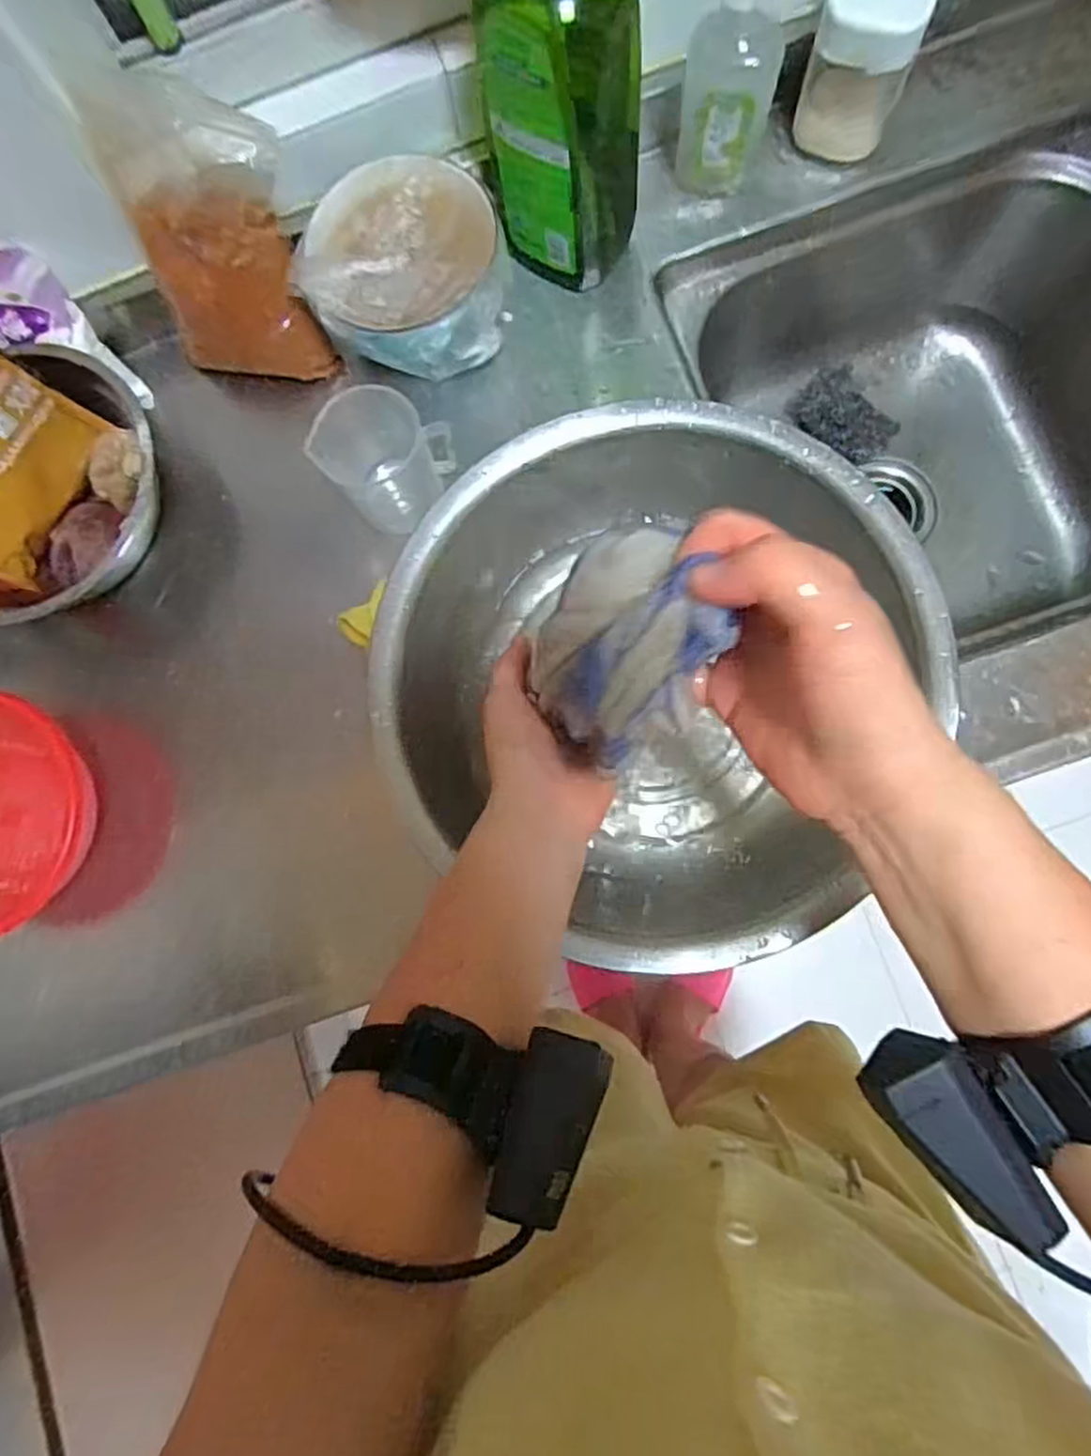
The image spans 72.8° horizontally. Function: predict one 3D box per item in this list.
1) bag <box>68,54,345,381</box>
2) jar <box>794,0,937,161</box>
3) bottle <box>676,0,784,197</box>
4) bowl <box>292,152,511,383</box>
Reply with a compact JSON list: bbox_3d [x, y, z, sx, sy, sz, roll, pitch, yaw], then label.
[{"bbox_3d":[-0.231,-0.343,0.524,0.136,0.189,0.062,16,61,9],"label":"bag"},{"bbox_3d":[0.226,-0.477,0.529,0.068,0.096,0.063,-1,83,6],"label":"jar"},{"bbox_3d":[0.128,-0.439,0.522,0.061,0.130,0.037,6,84,7],"label":"bottle"},{"bbox_3d":[-0.100,-0.322,0.531,0.140,0.069,0.128,-1,83,6],"label":"bowl"}]

